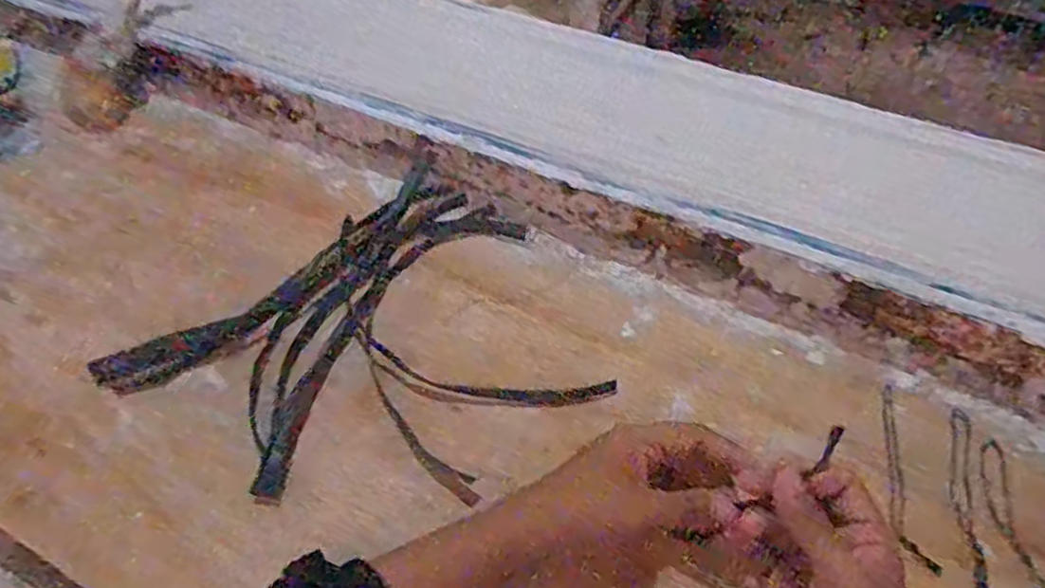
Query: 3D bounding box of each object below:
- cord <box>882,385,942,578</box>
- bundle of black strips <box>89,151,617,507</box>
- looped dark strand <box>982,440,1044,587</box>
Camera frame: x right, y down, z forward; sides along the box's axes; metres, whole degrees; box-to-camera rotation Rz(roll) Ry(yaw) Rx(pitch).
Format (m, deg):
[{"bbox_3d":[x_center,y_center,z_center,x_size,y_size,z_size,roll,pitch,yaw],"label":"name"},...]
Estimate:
[{"bbox_3d":[0.235,0.111,0.449,0.022,0.005,0.118,1,50,2],"label":"cord"},{"bbox_3d":[-0.093,0.037,0.497,0.238,0.018,0.286,36,60,28],"label":"bundle of black strips"},{"bbox_3d":[0.292,0.138,0.429,0.017,0.009,0.116,6,50,6],"label":"looped dark strand"}]

